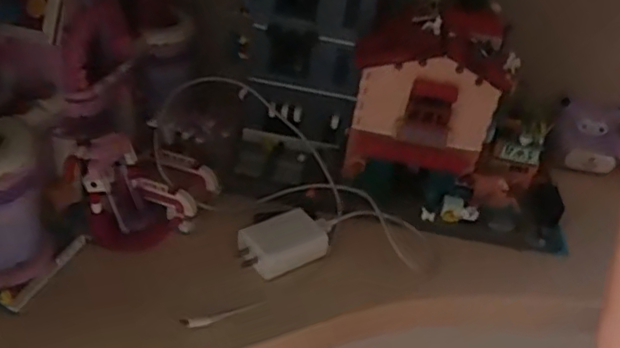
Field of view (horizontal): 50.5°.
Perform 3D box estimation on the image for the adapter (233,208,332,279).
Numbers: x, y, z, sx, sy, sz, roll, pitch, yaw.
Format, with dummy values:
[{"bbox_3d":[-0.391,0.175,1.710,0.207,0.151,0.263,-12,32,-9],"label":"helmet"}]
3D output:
[{"bbox_3d":[-0.022,0.054,0.543,0.081,0.022,0.048,-20,44,-32],"label":"adapter"}]

